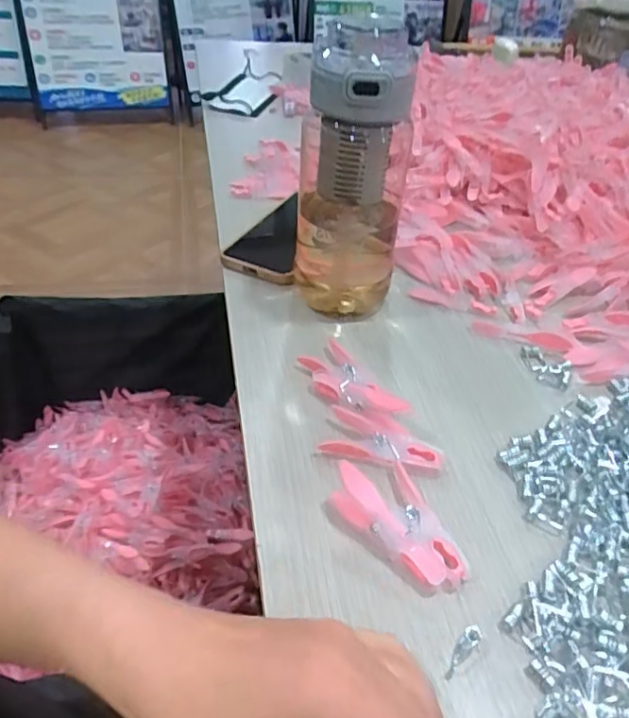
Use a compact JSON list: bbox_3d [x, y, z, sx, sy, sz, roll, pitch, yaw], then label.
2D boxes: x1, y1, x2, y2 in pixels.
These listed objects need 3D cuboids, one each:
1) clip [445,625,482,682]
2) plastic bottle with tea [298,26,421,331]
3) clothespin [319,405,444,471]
[{"bbox_3d":[0.073,0.143,0.284,0.008,0.004,0.031,29,47,25],"label":"clip"},{"bbox_3d":[0.026,-0.131,0.437,0.081,0.219,0.064,3,41,-1],"label":"plastic bottle with tea"},{"bbox_3d":[0.044,0.057,0.373,0.075,0.013,0.038,18,43,15],"label":"clothespin"}]

